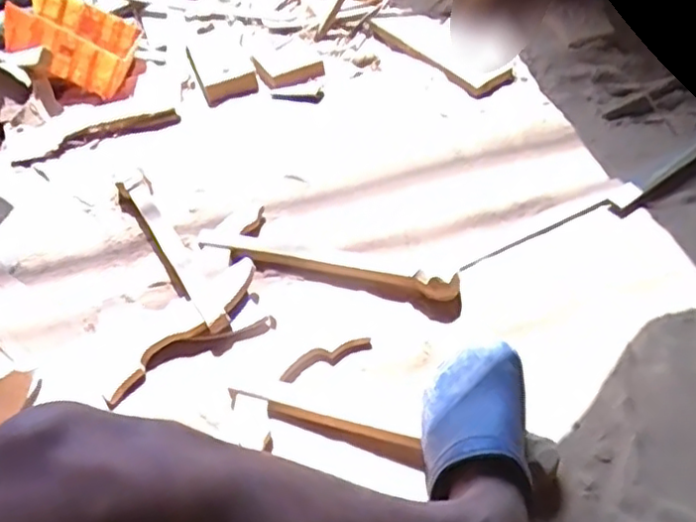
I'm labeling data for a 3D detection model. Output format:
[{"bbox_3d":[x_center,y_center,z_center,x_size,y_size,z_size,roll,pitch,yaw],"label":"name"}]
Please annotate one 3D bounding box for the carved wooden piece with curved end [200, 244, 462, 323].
[{"bbox_3d":[-0.032,0.019,0.917,0.381,0.040,0.052,10,53,12],"label":"carved wooden piece with curved end"}]

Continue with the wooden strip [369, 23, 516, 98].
[{"bbox_3d":[0.167,-0.403,1.273,0.098,0.017,0.332,-34,51,-24],"label":"wooden strip"}]

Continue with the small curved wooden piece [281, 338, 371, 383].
[{"bbox_3d":[-0.029,0.124,0.845,0.121,0.006,0.028,-19,46,-12],"label":"small curved wooden piece"}]

